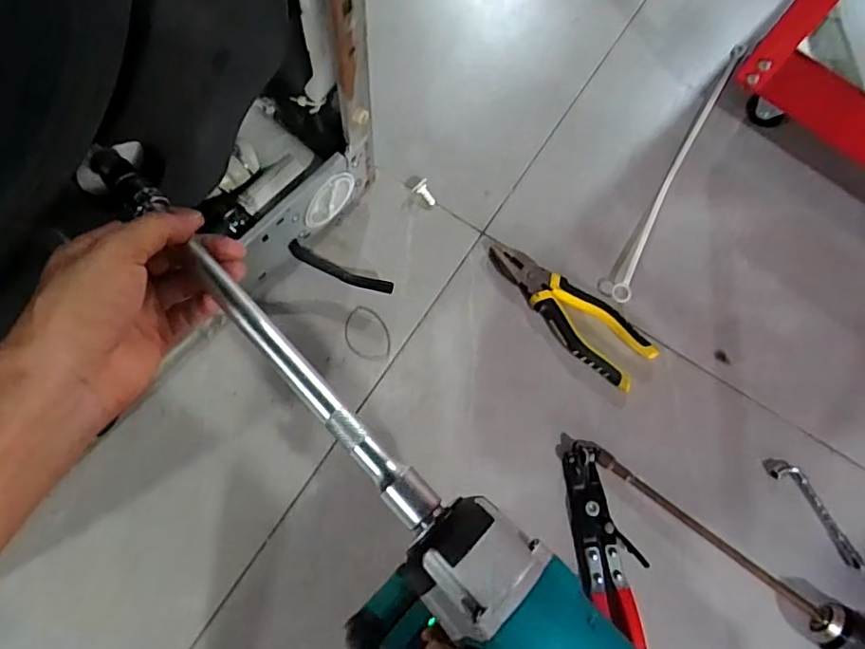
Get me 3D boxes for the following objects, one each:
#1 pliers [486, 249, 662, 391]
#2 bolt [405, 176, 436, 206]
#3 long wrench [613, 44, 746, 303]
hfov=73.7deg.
[{"bbox_3d":[0.135,-0.017,0.577,0.060,0.018,0.185,-44,81,-12],"label":"pliers"},{"bbox_3d":[-0.011,-0.144,0.607,0.039,0.015,0.018,39,77,8],"label":"bolt"},{"bbox_3d":[0.266,-0.167,0.611,0.016,0.024,0.331,28,76,5],"label":"long wrench"}]

